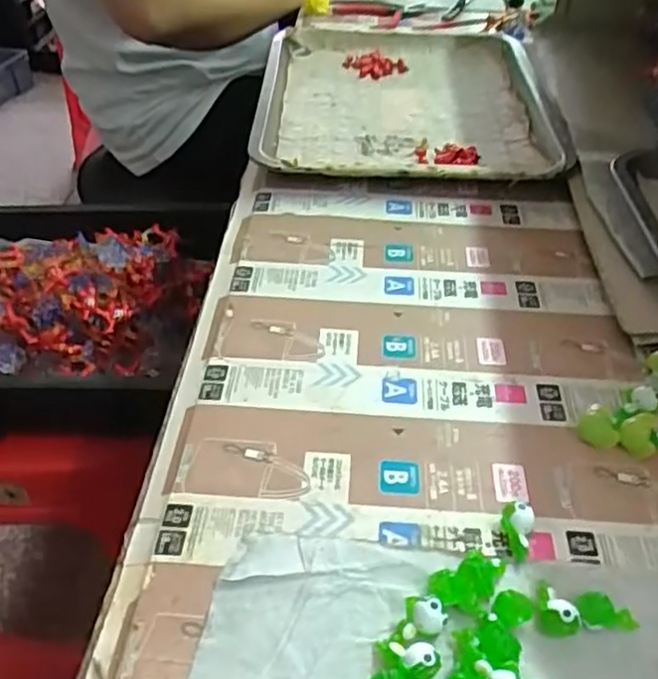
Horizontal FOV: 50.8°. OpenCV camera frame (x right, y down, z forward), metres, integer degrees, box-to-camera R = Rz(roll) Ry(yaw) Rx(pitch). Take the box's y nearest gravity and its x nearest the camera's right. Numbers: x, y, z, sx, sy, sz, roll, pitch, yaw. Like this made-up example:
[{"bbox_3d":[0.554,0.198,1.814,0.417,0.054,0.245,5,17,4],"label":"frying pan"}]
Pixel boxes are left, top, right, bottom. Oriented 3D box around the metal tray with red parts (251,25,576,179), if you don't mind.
[{"bbox_3d":[0.072,-0.227,0.638,0.250,0.033,0.314,0,42,2],"label":"metal tray with red parts"}]

